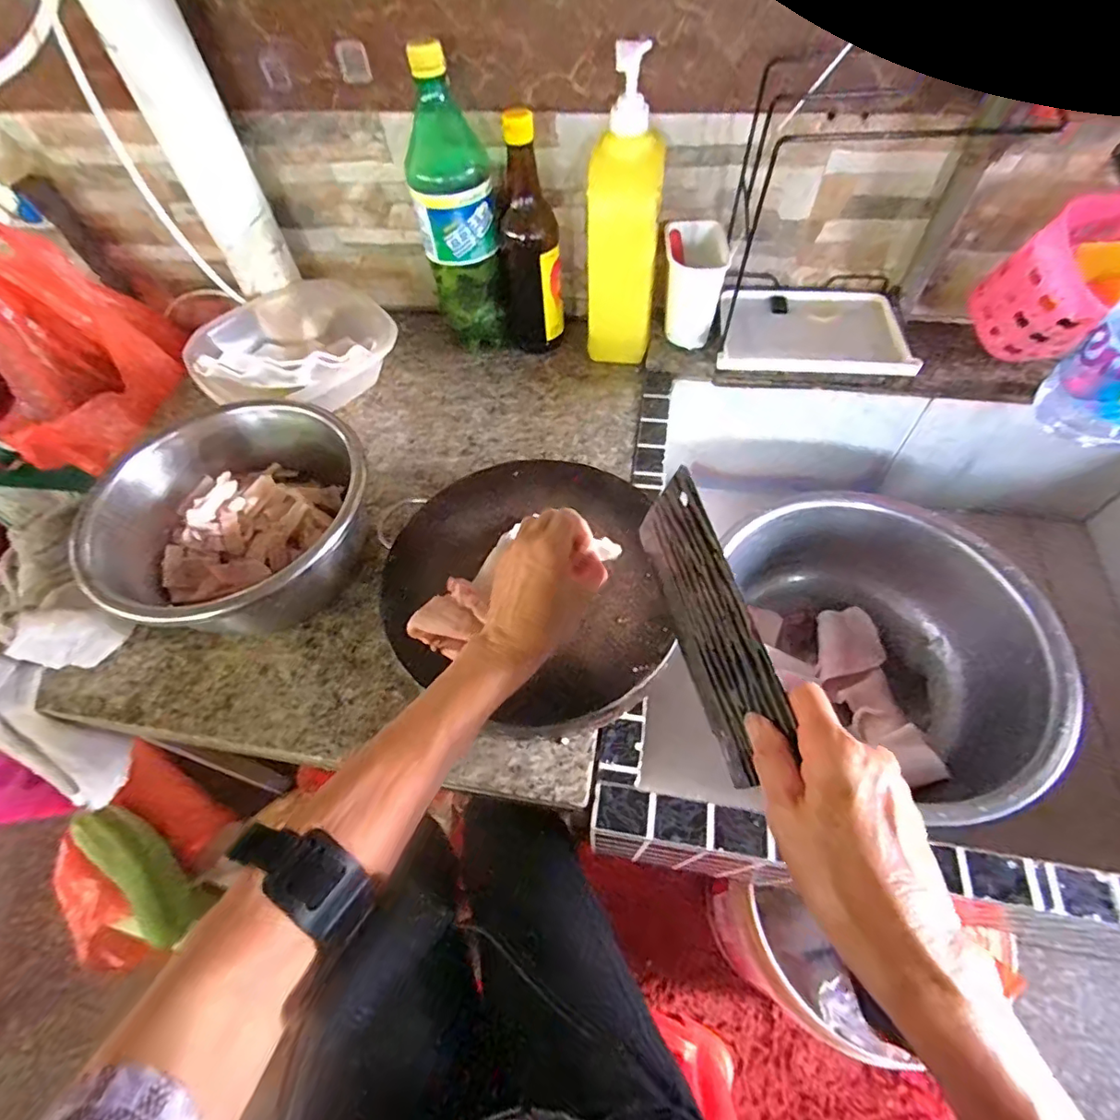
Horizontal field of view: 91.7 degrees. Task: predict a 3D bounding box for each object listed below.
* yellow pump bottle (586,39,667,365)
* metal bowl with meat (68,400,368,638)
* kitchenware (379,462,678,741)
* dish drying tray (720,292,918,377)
[{"bbox_3d":[0.066,-0.340,0.559,0.072,0.270,0.058,3,58,6],"label":"yellow pump bottle"},{"bbox_3d":[-0.276,-0.029,0.487,0.208,0.105,0.221,-40,63,-19],"label":"metal bowl with meat"},{"bbox_3d":[-0.032,0.022,0.474,0.233,0.048,0.241,-2,58,3],"label":"kitchenware"},{"bbox_3d":[0.272,-0.248,0.592,0.186,0.020,0.134,6,58,8],"label":"dish drying tray"}]

